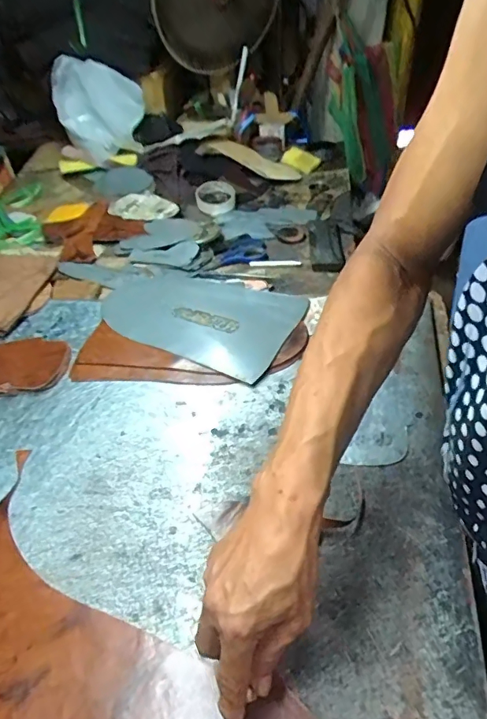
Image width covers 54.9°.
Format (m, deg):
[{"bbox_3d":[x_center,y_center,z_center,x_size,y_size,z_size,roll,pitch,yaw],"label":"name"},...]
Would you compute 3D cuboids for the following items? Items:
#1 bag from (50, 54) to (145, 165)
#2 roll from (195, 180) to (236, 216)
[{"bbox_3d":[-0.356,-0.625,1.182,0.191,0.248,0.122,-33,52,-26],"label":"bag"},{"bbox_3d":[-0.061,-0.356,1.024,0.087,0.035,0.098,-7,45,-3],"label":"roll"}]

